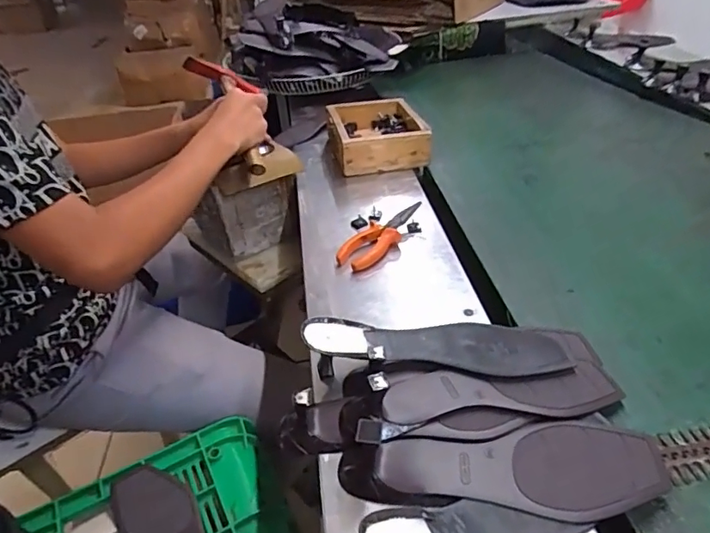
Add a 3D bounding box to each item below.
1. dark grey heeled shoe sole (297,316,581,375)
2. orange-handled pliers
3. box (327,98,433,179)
[{"bbox_3d":[0.087,0.074,0.501,0.267,0.048,0.076,-6,36,1],"label":"dark grey heeled shoe sole"},{"bbox_3d":[0.037,-0.044,0.688,0.050,0.027,0.148,24,43,30],"label":"orange-handled pliers"},{"bbox_3d":[0.037,-0.237,0.919,0.158,0.065,0.188,-8,37,-7],"label":"box"}]

